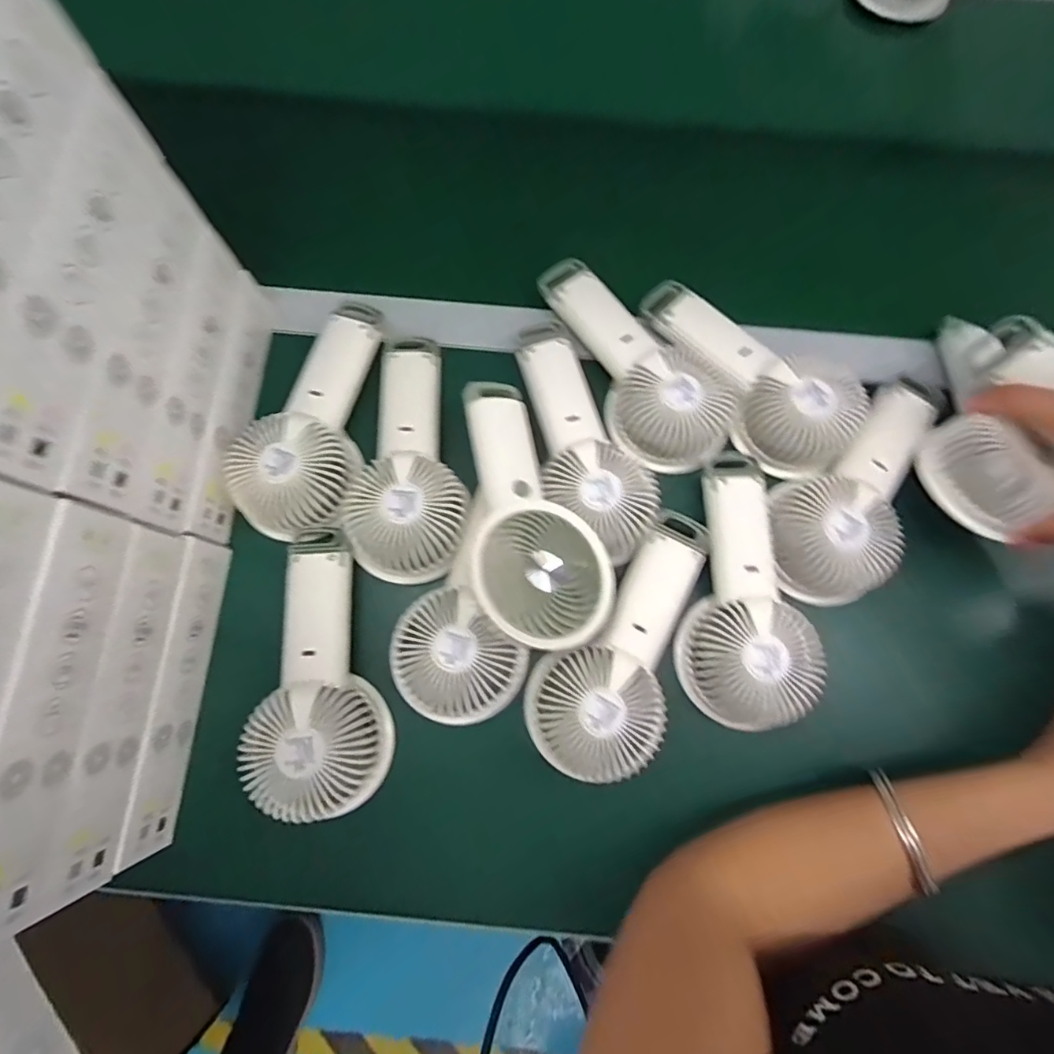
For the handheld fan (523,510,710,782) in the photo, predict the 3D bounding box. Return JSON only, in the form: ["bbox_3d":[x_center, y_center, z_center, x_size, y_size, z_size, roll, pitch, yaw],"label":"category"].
[{"bbox_3d":[0.069,0.074,0.344,0.083,0.034,0.178,31,77,7],"label":"handheld fan"}]

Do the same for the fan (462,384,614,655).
[{"bbox_3d":[-0.012,-0.009,0.334,0.087,0.032,0.175,-15,73,-30],"label":"fan"}]

